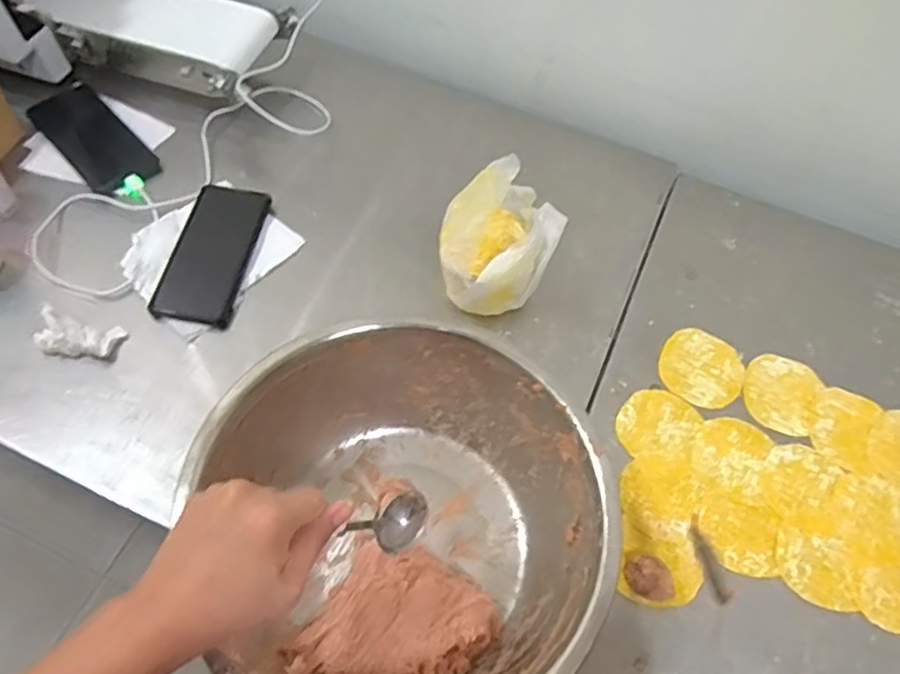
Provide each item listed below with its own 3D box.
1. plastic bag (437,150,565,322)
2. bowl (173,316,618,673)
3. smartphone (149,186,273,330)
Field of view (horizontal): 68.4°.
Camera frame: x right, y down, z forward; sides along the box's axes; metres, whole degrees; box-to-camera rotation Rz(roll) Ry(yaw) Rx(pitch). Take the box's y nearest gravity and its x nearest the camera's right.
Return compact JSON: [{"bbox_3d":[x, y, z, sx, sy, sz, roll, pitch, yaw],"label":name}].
[{"bbox_3d":[0.045,-0.086,0.628,0.110,0.145,0.104,12,60,5],"label":"plastic bag"},{"bbox_3d":[-0.027,0.143,0.497,0.256,0.129,0.278,1,60,-1],"label":"bowl"},{"bbox_3d":[-0.241,-0.087,0.681,0.078,0.006,0.160,14,62,-3],"label":"smartphone"}]

